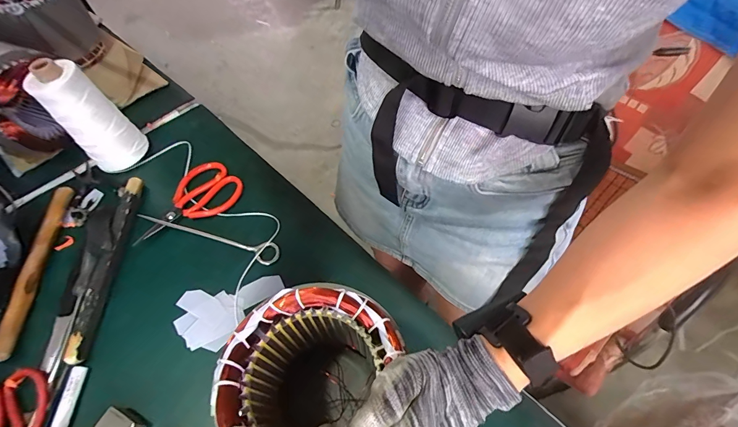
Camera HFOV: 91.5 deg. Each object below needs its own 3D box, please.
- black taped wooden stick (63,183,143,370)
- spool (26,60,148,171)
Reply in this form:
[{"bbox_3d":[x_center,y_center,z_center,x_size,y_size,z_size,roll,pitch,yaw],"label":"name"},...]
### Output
[{"bbox_3d":[-0.356,0.061,0.491,0.029,0.017,0.263,-5,57,-2],"label":"black taped wooden stick"},{"bbox_3d":[-0.401,-0.140,0.522,0.075,0.162,0.066,-40,65,-22],"label":"spool"}]

